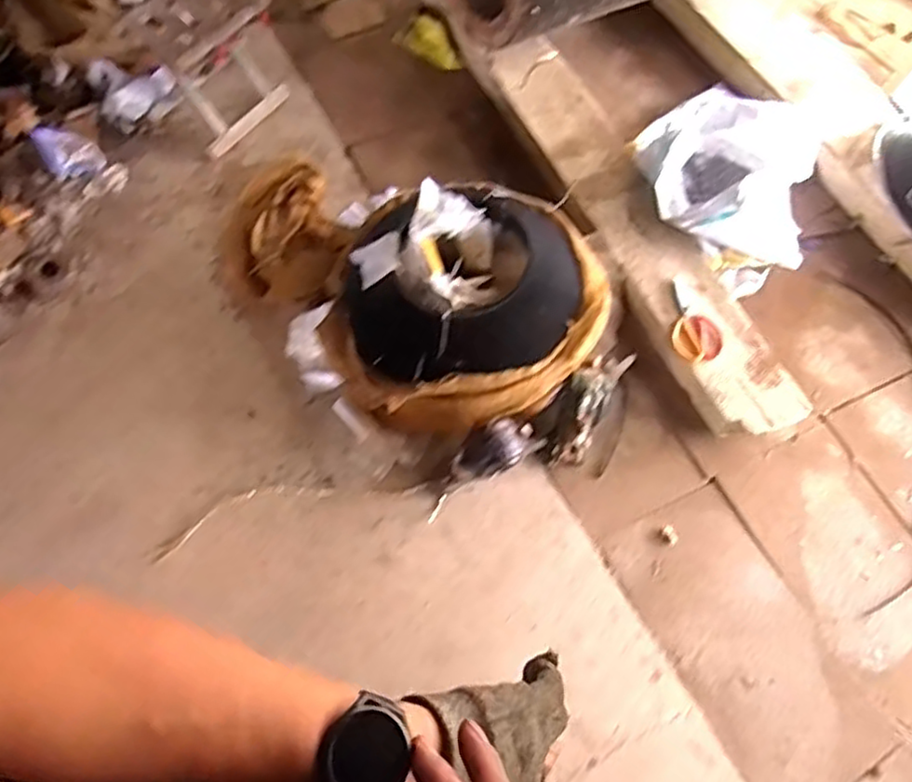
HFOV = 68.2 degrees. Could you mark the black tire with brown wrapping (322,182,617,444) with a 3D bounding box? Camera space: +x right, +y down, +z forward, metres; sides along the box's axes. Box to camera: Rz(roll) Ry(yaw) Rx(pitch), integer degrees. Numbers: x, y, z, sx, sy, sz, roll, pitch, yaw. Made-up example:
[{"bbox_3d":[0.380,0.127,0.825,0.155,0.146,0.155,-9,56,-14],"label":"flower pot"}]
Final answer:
[{"bbox_3d":[0.017,-0.205,1.391,0.564,0.225,0.522,1,66,-3],"label":"black tire with brown wrapping"}]

